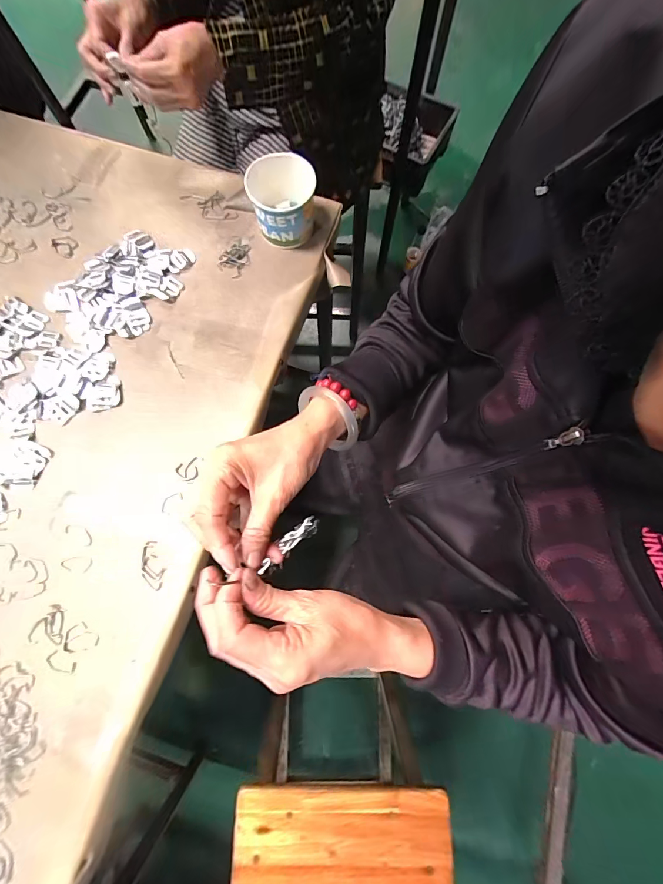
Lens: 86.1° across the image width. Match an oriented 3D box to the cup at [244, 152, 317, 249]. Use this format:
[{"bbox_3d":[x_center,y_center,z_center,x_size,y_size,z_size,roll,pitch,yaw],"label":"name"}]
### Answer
[{"bbox_3d":[-0.070,-0.333,0.498,0.080,0.079,0.083,0,77,-1],"label":"cup"}]

